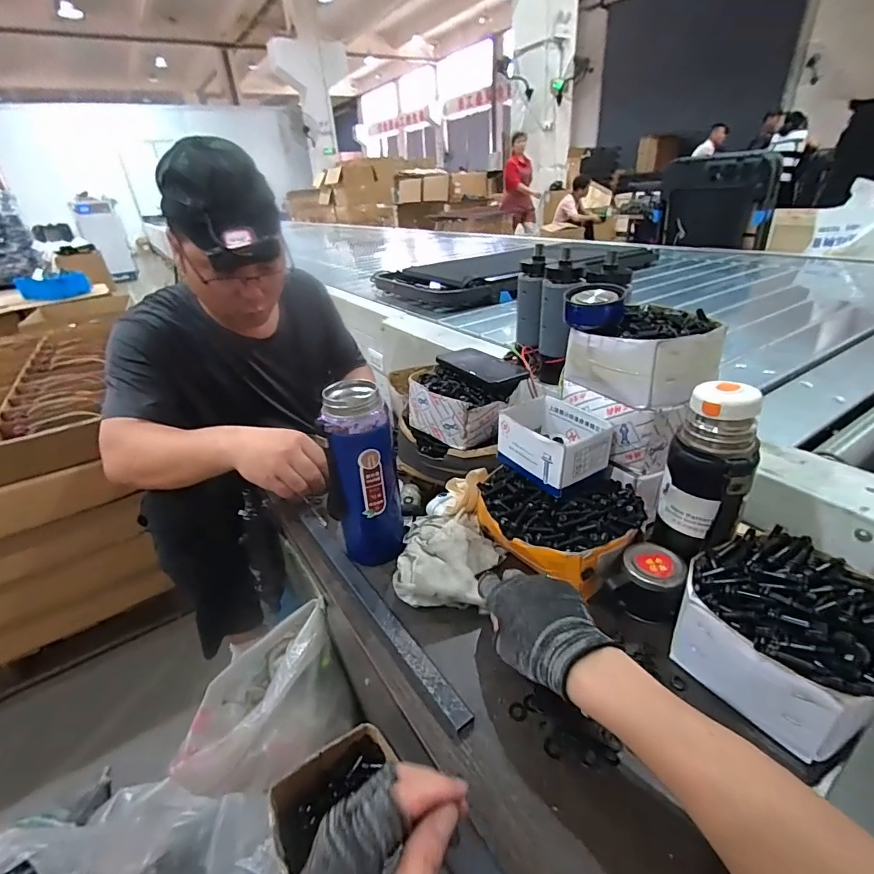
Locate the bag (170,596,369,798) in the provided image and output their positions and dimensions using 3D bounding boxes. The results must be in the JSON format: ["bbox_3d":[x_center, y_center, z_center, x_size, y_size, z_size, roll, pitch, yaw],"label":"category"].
[{"bbox_3d":[-0.258,0.369,0.638,0.238,0.202,0.148,-9,30,-7],"label":"bag"}]

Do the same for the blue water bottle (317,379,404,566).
[{"bbox_3d":[-0.087,0.051,0.532,0.070,0.213,0.070,0,29,11],"label":"blue water bottle"}]

